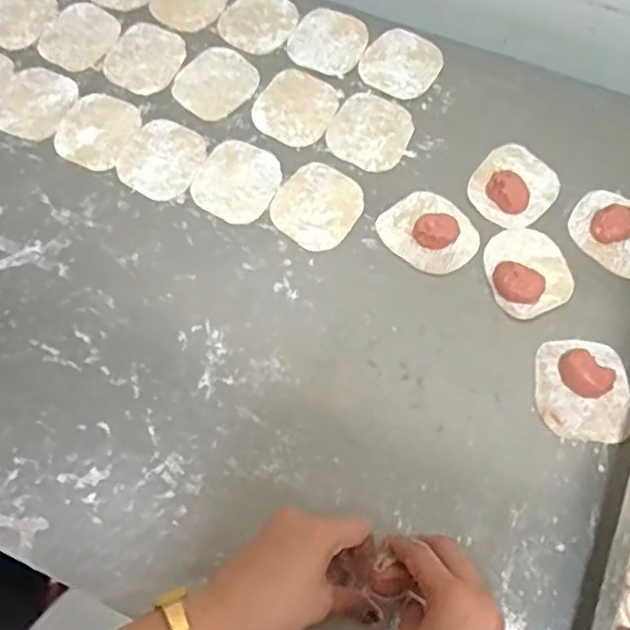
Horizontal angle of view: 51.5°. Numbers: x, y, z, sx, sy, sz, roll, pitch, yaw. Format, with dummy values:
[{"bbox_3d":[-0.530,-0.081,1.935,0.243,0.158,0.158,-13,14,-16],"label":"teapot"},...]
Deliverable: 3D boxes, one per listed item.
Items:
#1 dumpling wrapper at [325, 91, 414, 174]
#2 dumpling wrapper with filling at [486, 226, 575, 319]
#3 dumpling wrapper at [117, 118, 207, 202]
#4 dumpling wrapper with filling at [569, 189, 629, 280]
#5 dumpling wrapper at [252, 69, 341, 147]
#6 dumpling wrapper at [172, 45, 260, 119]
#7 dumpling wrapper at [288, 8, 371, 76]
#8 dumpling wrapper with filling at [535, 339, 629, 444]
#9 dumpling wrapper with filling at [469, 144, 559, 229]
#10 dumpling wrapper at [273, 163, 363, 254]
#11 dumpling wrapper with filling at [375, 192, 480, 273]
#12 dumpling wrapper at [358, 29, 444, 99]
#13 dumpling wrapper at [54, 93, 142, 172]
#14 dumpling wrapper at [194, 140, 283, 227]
[{"bbox_3d":[0.054,-0.178,0.630,0.076,0.004,0.084,27,71,10],"label":"dumpling wrapper"},{"bbox_3d":[0.184,-0.041,0.565,0.068,0.013,0.082,-13,69,-5],"label":"dumpling wrapper with filling"},{"bbox_3d":[-0.145,-0.150,0.622,0.075,0.004,0.083,22,70,9],"label":"dumpling wrapper"},{"bbox_3d":[0.271,-0.074,0.582,0.082,0.013,0.069,32,72,12],"label":"dumpling wrapper with filling"},{"bbox_3d":[-0.018,-0.205,0.644,0.075,0.004,0.083,28,71,11],"label":"dumpling wrapper"},{"bbox_3d":[-0.100,-0.235,0.658,0.075,0.004,0.083,40,74,14],"label":"dumpling wrapper"},{"bbox_3d":[0.015,-0.285,0.677,0.075,0.004,0.080,0,68,0],"label":"dumpling wrapper"},{"bbox_3d":[0.217,0.057,0.522,0.072,0.019,0.082,4,68,2],"label":"dumpling wrapper with filling"},{"bbox_3d":[0.184,-0.123,0.595,0.073,0.022,0.083,38,73,14],"label":"dumpling wrapper with filling"},{"bbox_3d":[0.003,-0.101,0.597,0.076,0.004,0.082,35,72,13],"label":"dumpling wrapper"},{"bbox_3d":[0.103,-0.077,0.576,0.083,0.021,0.071,40,74,14],"label":"dumpling wrapper with filling"},{"bbox_3d":[0.088,-0.256,0.664,0.075,0.004,0.082,35,72,13],"label":"dumpling wrapper"},{"bbox_3d":[-0.212,-0.181,0.639,0.069,0.006,0.083,20,70,8],"label":"dumpling wrapper"},{"bbox_3d":[-0.072,-0.126,0.612,0.075,0.004,0.084,26,71,10],"label":"dumpling wrapper"}]

